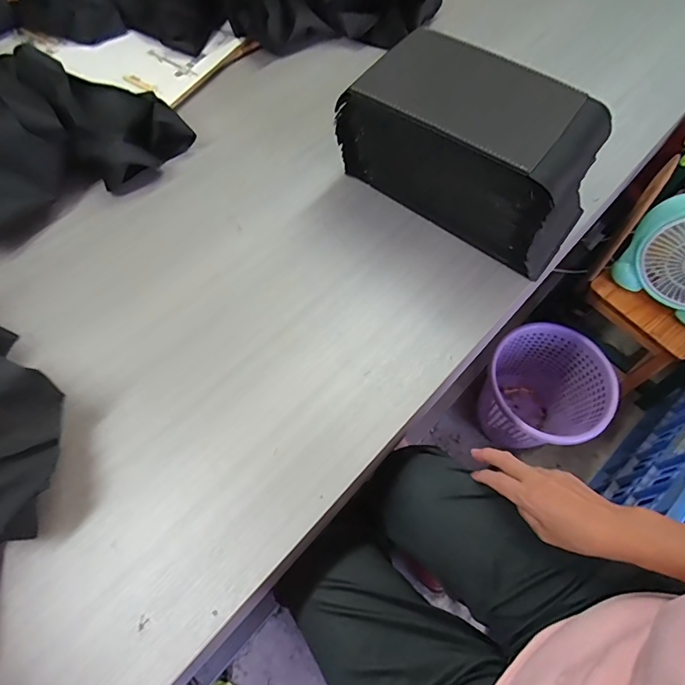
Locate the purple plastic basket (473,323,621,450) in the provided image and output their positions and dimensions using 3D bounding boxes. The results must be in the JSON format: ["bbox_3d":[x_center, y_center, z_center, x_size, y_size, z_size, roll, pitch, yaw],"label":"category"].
[{"bbox_3d":[0.464,0.141,1.122,0.262,0.305,0.268,1,62,-3],"label":"purple plastic basket"}]

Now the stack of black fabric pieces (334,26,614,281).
[{"bbox_3d":[0.151,-0.226,0.558,0.292,0.151,0.149,33,65,14],"label":"stack of black fabric pieces"}]

